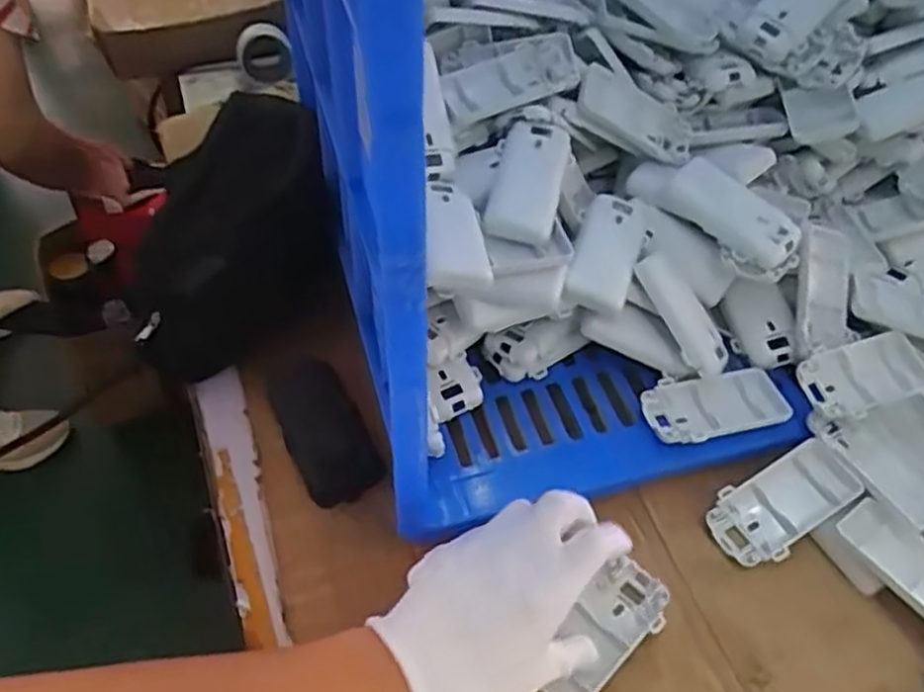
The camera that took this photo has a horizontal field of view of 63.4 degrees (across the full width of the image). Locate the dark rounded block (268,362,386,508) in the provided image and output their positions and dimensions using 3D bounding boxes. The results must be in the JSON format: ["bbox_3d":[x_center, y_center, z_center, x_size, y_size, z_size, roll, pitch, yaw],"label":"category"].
[{"bbox_3d":[-0.099,0.059,0.532,0.053,0.034,0.114,-22,52,-18],"label":"dark rounded block"}]

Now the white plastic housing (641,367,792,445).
[{"bbox_3d":[0.171,0.042,0.510,0.094,0.014,0.051,-8,49,-7],"label":"white plastic housing"}]

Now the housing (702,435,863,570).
[{"bbox_3d":[0.207,0.103,0.485,0.095,0.009,0.050,-35,57,-6],"label":"housing"}]

